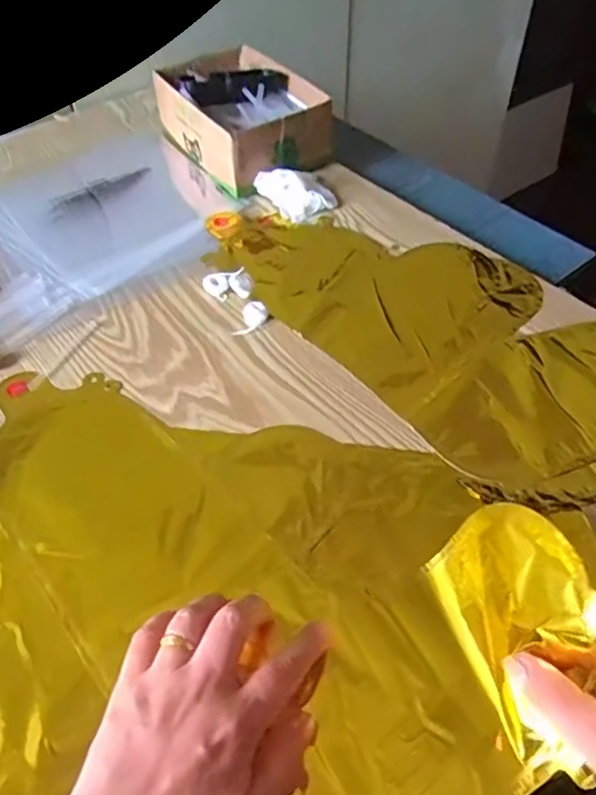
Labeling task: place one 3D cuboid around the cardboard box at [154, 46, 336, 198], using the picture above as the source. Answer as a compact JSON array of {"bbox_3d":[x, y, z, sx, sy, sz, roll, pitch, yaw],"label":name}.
[{"bbox_3d":[-0.057,-0.316,0.694,0.147,0.072,0.195,-27,53,-20],"label":"cardboard box"}]

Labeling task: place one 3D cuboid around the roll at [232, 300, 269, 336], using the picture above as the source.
[{"bbox_3d":[-0.038,-0.067,0.517,0.021,0.010,0.036,14,51,14],"label":"roll"}]

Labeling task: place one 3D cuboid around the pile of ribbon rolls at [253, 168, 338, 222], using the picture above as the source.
[{"bbox_3d":[-0.001,-0.213,0.624,0.062,0.030,0.067,-25,53,-18],"label":"pile of ribbon rolls"}]

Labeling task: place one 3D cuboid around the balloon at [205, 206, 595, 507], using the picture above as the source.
[{"bbox_3d":[0.121,-0.073,0.512,0.206,0.014,0.435,-31,55,-23],"label":"balloon"}]

